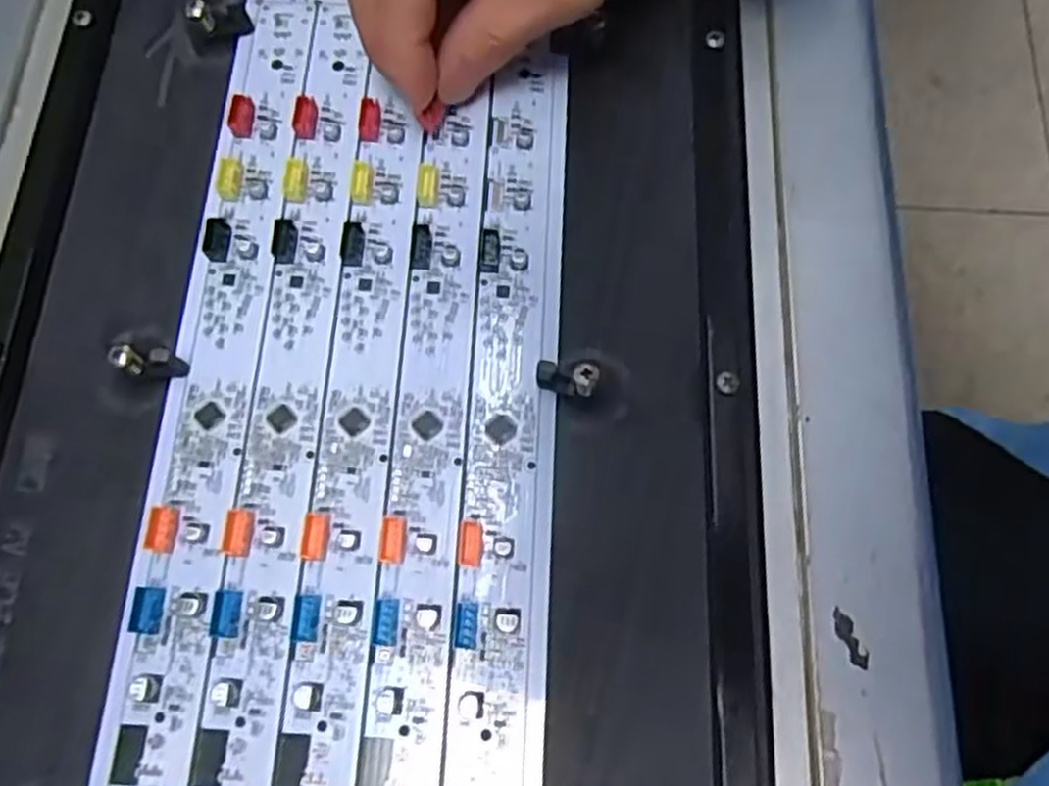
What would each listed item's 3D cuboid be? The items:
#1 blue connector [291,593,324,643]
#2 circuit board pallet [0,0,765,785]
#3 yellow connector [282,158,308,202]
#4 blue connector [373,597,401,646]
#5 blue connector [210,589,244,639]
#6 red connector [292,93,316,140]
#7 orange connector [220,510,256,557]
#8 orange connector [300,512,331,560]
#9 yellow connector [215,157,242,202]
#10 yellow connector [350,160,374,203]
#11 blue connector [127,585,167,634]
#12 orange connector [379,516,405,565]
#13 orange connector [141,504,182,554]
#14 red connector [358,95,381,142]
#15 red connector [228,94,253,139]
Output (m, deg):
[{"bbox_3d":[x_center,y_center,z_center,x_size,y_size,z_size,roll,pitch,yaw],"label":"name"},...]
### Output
[{"bbox_3d":[-0.062,0.063,0.219,0.007,0.004,0.013,2,72,0],"label":"blue connector"},{"bbox_3d":[-0.050,-0.004,0.243,0.235,0.016,0.309,3,72,3],"label":"circuit board pallet"},{"bbox_3d":[-0.077,-0.072,0.262,0.007,0.006,0.014,3,72,1],"label":"yellow connector"},{"bbox_3d":[-0.039,0.064,0.219,0.007,0.004,0.013,2,72,0],"label":"blue connector"},{"bbox_3d":[-0.084,0.062,0.220,0.008,0.004,0.013,3,72,1],"label":"blue connector"},{"bbox_3d":[-0.077,-0.096,0.271,0.007,0.006,0.014,0,72,2],"label":"red connector"},{"bbox_3d":[-0.083,0.040,0.226,0.006,0.006,0.013,5,72,1],"label":"orange connector"},{"bbox_3d":[-0.061,0.042,0.226,0.007,0.004,0.013,3,72,0],"label":"orange connector"},{"bbox_3d":[-0.099,-0.072,0.263,0.007,0.005,0.015,4,72,1],"label":"yellow connector"},{"bbox_3d":[-0.055,-0.071,0.263,0.007,0.005,0.015,4,72,3],"label":"yellow connector"},{"bbox_3d":[-0.106,0.061,0.219,0.006,0.006,0.013,2,72,0],"label":"blue connector"},{"bbox_3d":[-0.038,0.042,0.226,0.006,0.005,0.014,1,72,0],"label":"orange connector"},{"bbox_3d":[-0.104,0.039,0.226,0.007,0.007,0.013,6,72,2],"label":"orange connector"},{"bbox_3d":[-0.054,-0.095,0.270,0.007,0.005,0.015,2,86,3],"label":"red connector"},{"bbox_3d":[-0.098,-0.096,0.271,0.006,0.007,0.015,-3,72,1],"label":"red connector"}]

